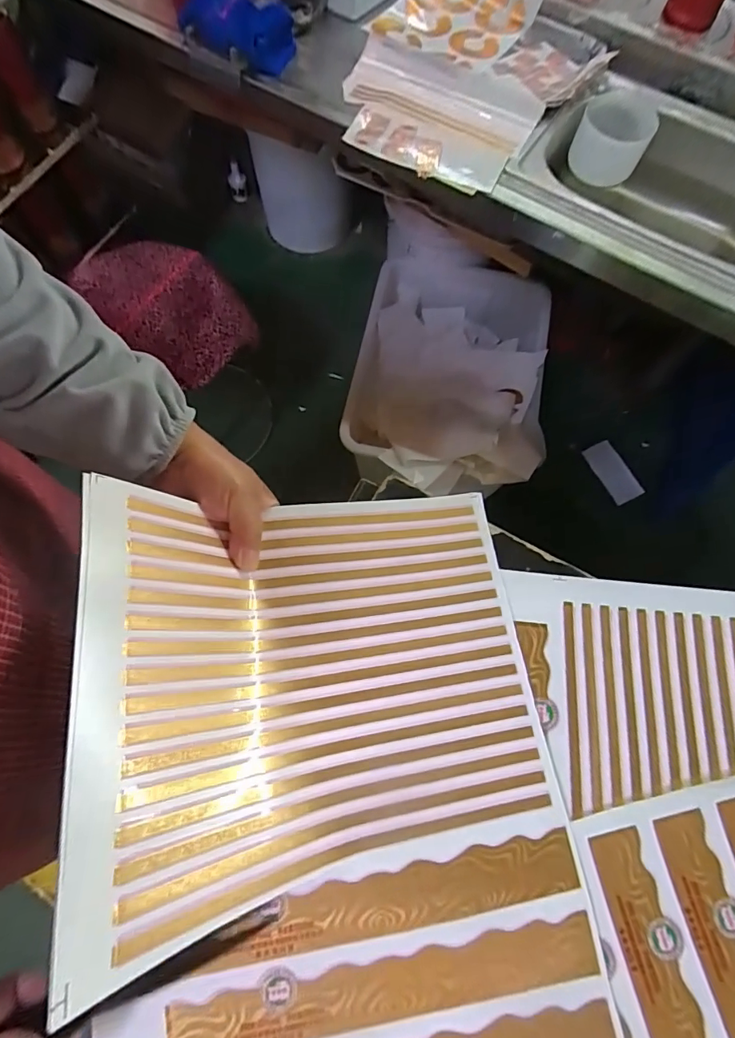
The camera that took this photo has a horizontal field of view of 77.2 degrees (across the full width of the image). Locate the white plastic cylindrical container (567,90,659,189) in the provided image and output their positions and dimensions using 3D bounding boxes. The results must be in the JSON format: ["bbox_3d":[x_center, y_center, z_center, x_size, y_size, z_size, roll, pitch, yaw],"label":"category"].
[{"bbox_3d":[0.441,-0.686,0.830,0.123,0.084,0.125,29,74,8],"label":"white plastic cylindrical container"}]

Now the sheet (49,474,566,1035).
[{"bbox_3d":[-0.027,0.102,0.321,0.298,0.048,0.247,1,68,-28],"label":"sheet"}]

